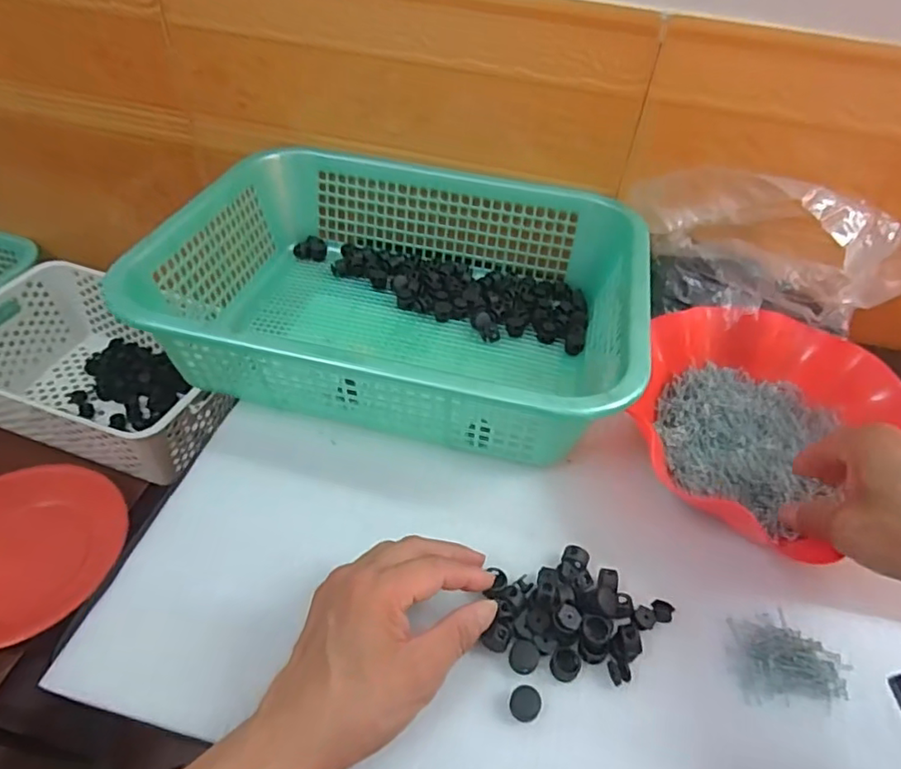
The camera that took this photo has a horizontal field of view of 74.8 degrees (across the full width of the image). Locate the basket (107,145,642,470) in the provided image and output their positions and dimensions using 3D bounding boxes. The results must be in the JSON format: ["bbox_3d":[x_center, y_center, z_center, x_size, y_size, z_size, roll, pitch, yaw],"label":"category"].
[{"bbox_3d":[-0.036,-0.088,0.517,0.380,0.104,0.284,13,47,8],"label":"basket"}]

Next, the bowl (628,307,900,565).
[{"bbox_3d":[0.243,0.025,0.449,0.191,0.058,0.193,2,47,-2],"label":"bowl"}]

